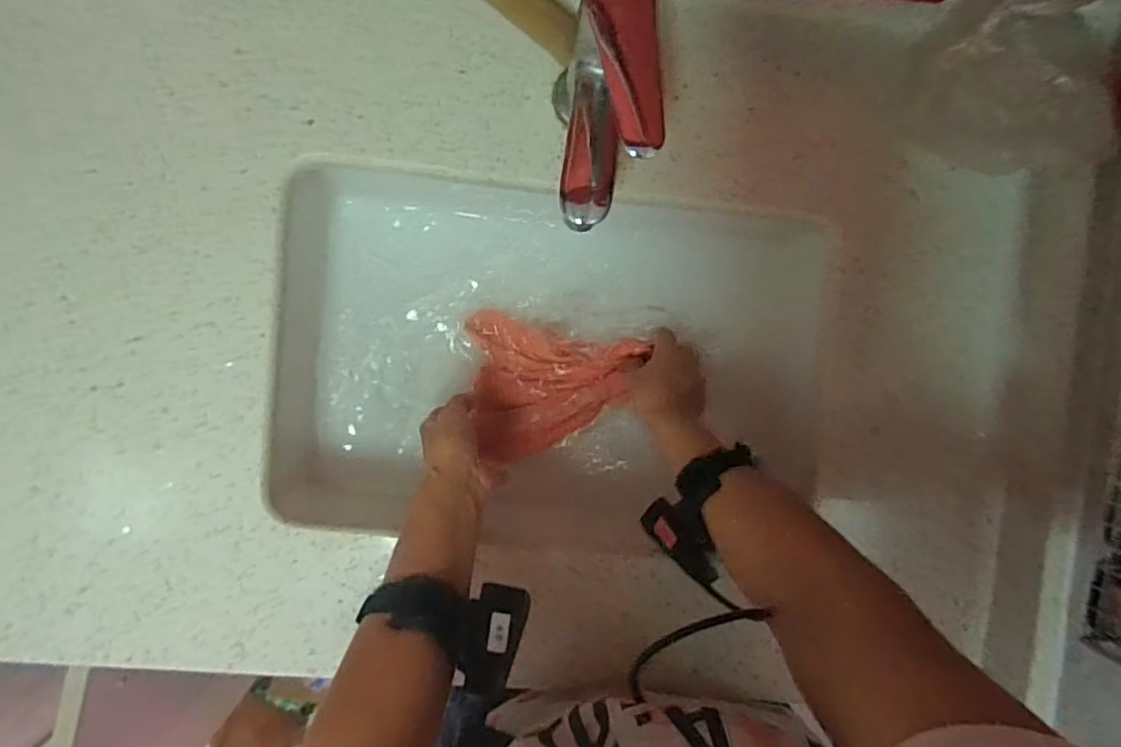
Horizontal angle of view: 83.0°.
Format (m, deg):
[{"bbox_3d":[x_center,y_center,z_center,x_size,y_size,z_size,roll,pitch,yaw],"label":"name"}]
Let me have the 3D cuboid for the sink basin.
[{"bbox_3d":[-0.020,0.000,0.595,0.488,0.138,0.336,6,93,-6],"label":"sink basin"}]

